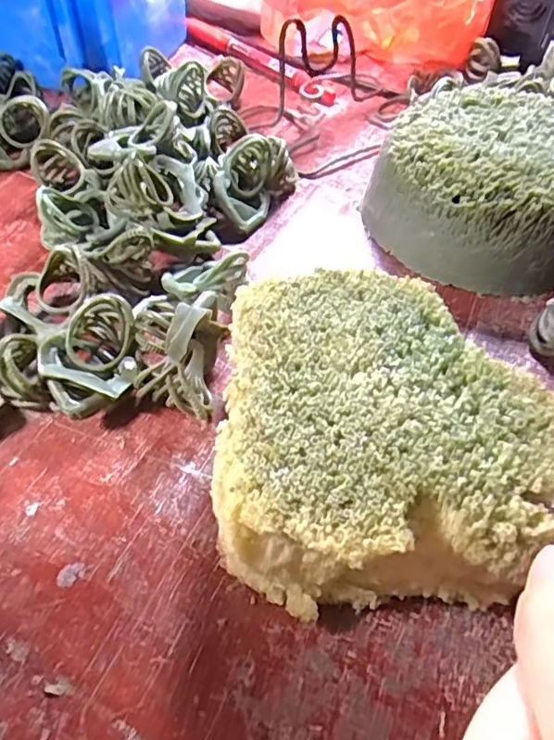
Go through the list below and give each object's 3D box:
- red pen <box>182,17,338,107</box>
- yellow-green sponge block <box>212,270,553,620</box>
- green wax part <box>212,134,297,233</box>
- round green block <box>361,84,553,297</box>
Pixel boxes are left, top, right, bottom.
[{"bbox_3d":[-0.014,-0.205,0.370,0.016,0.014,0.128,-37,63,-26],"label":"red pen"},{"bbox_3d":[0.033,0.020,0.177,0.095,0.043,0.104,2,51,0],"label":"yellow-green sponge block"},{"bbox_3d":[-0.014,-0.095,0.272,0.027,0.032,0.047,25,56,15],"label":"green wax part"},{"bbox_3d":[0.098,-0.085,0.259,0.100,0.046,0.093,1,53,-2],"label":"round green block"}]

